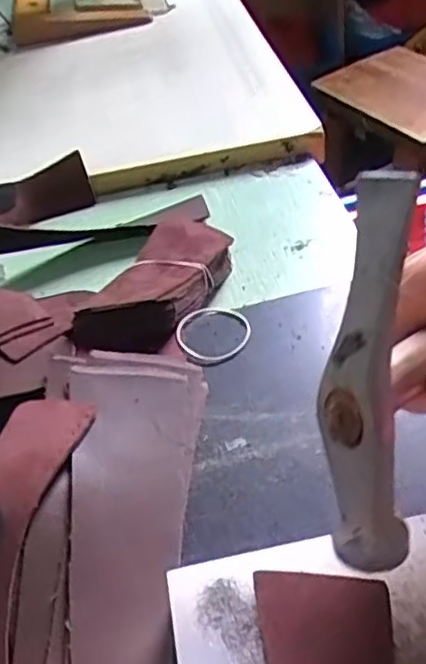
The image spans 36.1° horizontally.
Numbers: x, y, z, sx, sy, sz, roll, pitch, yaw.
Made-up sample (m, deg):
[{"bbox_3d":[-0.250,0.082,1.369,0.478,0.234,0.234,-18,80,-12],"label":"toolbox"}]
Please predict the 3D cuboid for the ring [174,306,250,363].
[{"bbox_3d":[0.000,-0.002,0.457,0.051,0.004,0.058,-16,43,-4],"label":"ring"}]

